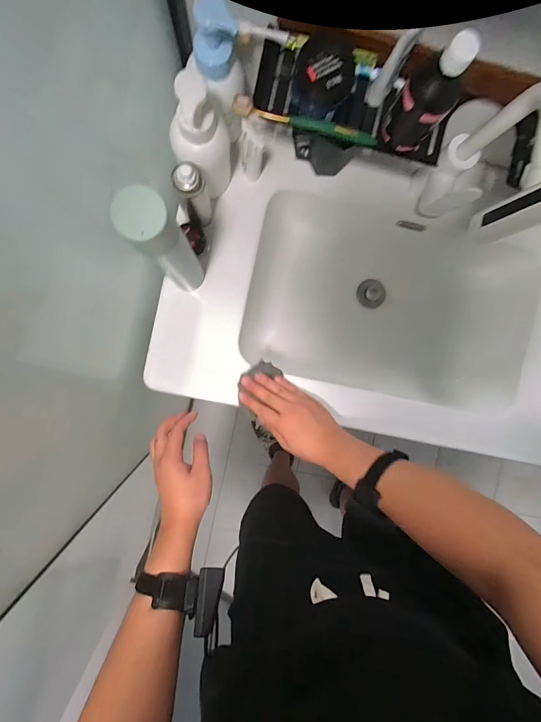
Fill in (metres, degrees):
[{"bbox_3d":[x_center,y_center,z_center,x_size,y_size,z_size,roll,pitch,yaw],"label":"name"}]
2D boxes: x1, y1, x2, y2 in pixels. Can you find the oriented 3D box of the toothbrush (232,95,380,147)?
[{"bbox_3d":[0.046,-0.301,0.410,0.183,0.017,0.015,9,93,-5],"label":"toothbrush"}]

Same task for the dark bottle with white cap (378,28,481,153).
[{"bbox_3d":[0.177,-0.294,0.363,0.060,0.127,0.054,38,90,-6],"label":"dark bottle with white cap"}]

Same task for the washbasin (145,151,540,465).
[{"bbox_3d":[0.206,-0.102,0.645,0.759,0.192,0.446,12,93,-5],"label":"washbasin"}]

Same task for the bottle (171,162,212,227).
[{"bbox_3d":[-0.108,-0.231,0.465,0.041,0.133,0.034,-17,95,-3],"label":"bottle"}]

